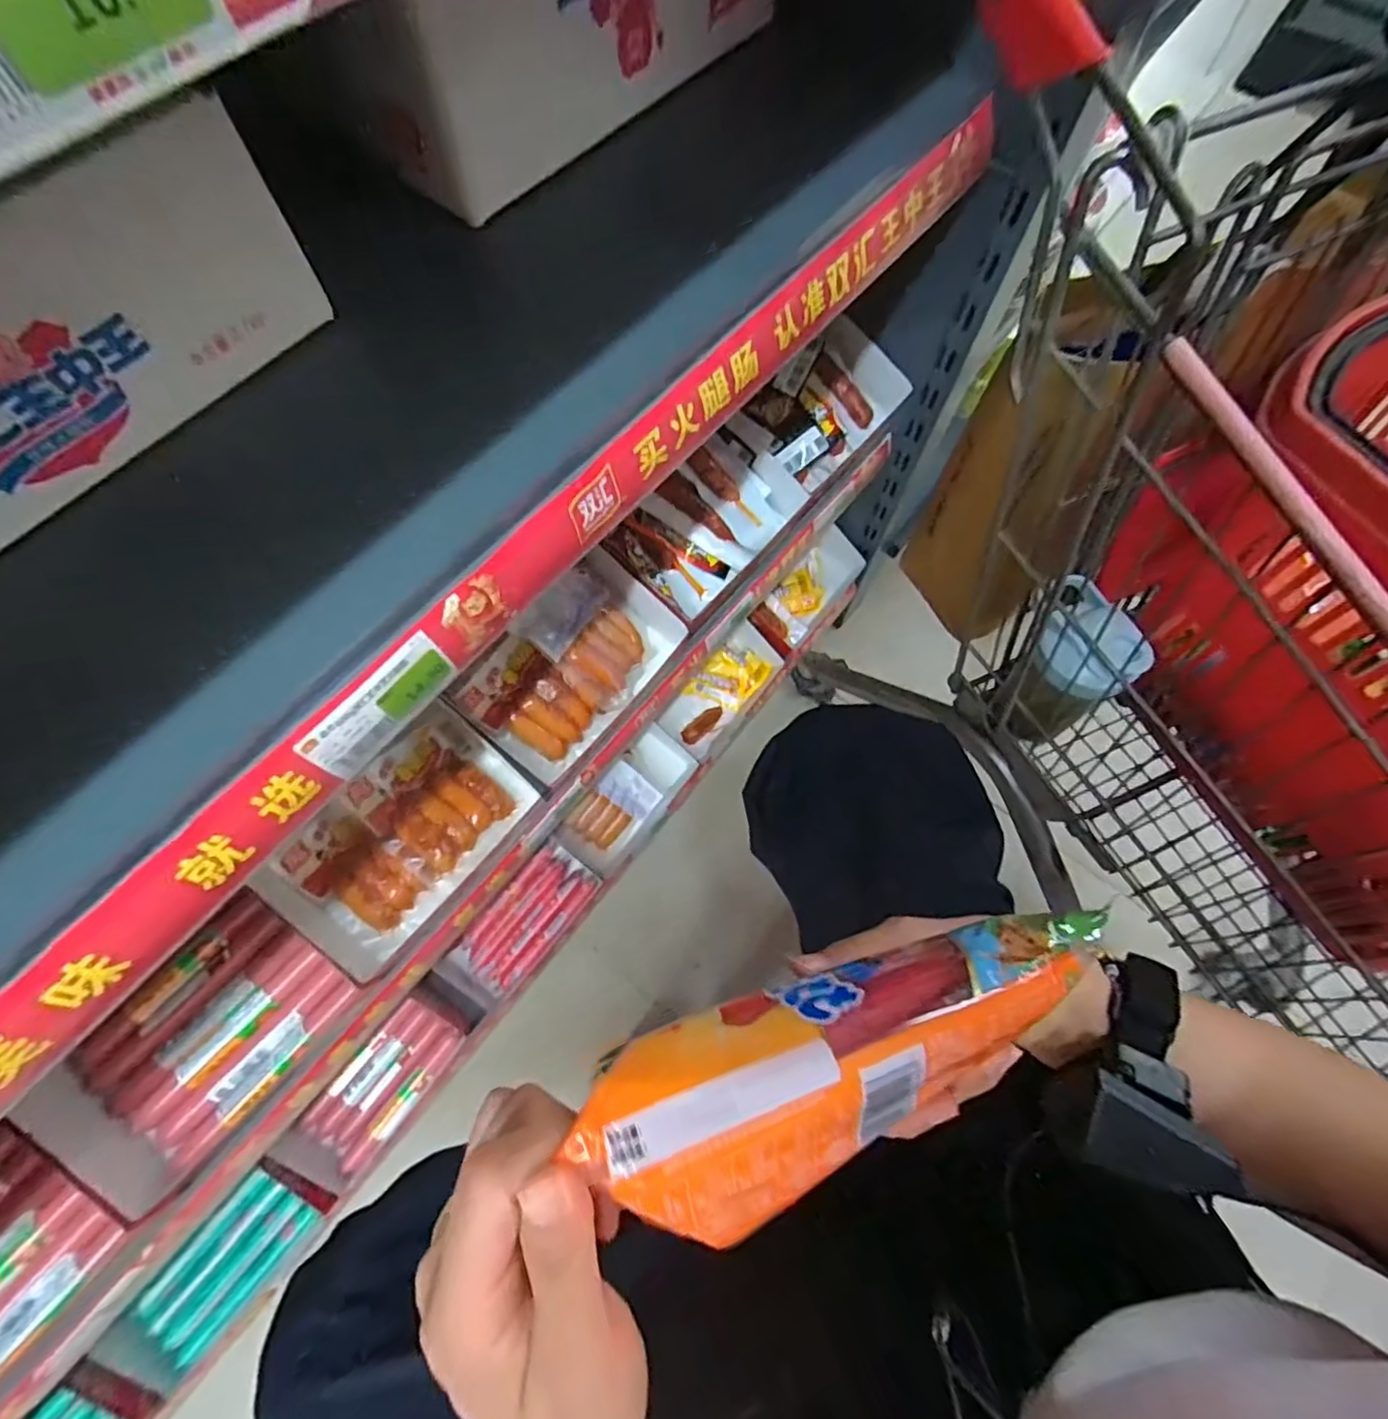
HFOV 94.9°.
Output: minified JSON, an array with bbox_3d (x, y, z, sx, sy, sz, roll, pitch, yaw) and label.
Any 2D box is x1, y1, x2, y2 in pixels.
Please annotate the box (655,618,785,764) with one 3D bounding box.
[{"bbox_3d":[0.039,-0.027,0.904,0.082,0.043,0.196,38,73,13],"label":"box"}]

